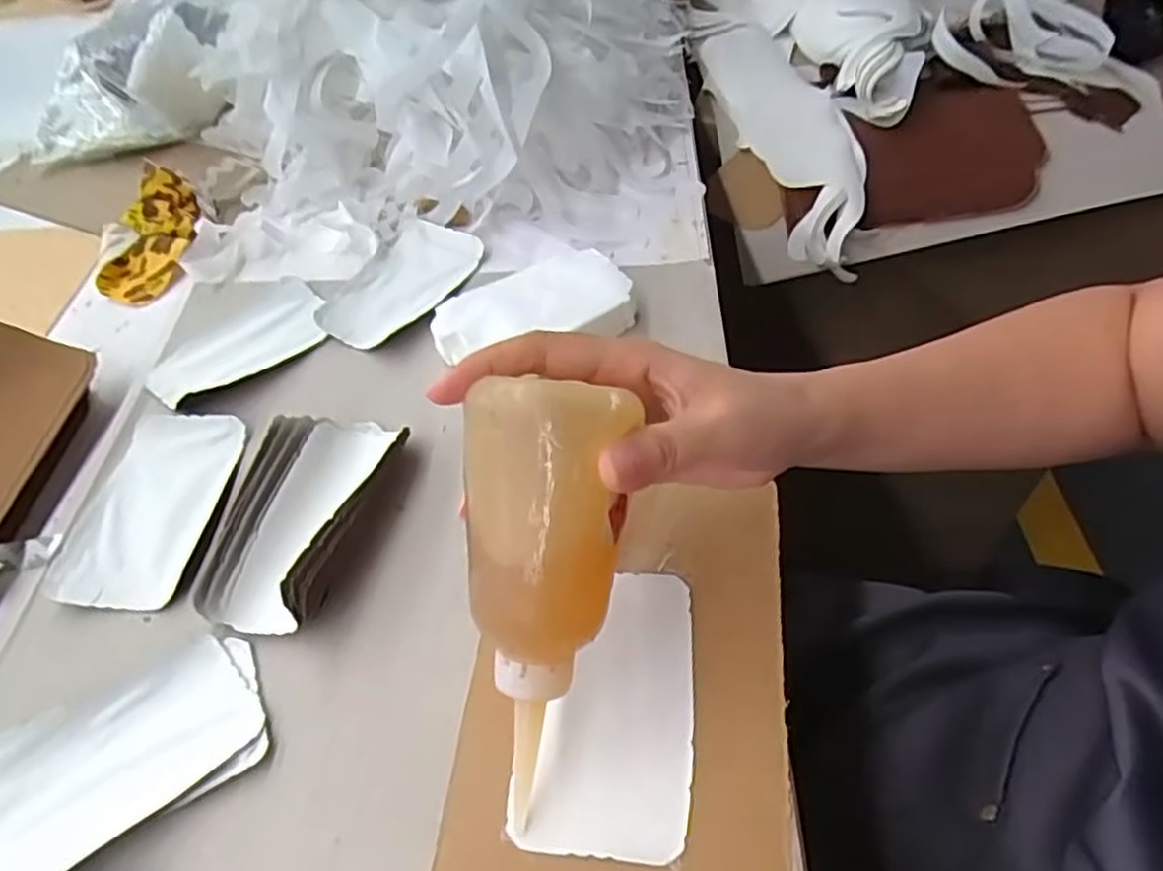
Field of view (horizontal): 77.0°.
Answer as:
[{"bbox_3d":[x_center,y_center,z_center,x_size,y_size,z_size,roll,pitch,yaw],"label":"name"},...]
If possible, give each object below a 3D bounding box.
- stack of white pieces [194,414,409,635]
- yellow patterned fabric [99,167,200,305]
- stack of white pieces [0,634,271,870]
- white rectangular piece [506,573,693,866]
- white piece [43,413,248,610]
[{"bbox_3d":[-0.144,0.034,0.373,0.074,0.030,0.127,7,52,10],"label":"stack of white pieces"},{"bbox_3d":[-0.318,-0.146,0.538,0.063,0.026,0.116,-4,64,1],"label":"yellow patterned fabric"},{"bbox_3d":[-0.196,0.137,0.307,0.119,0.010,0.074,-26,54,-17],"label":"stack of white pieces"},{"bbox_3d":[0.013,0.113,0.313,0.068,0.006,0.117,5,52,6],"label":"white rectangular piece"},{"bbox_3d":[-0.232,0.035,0.393,0.064,0.008,0.117,3,51,7],"label":"white piece"}]

